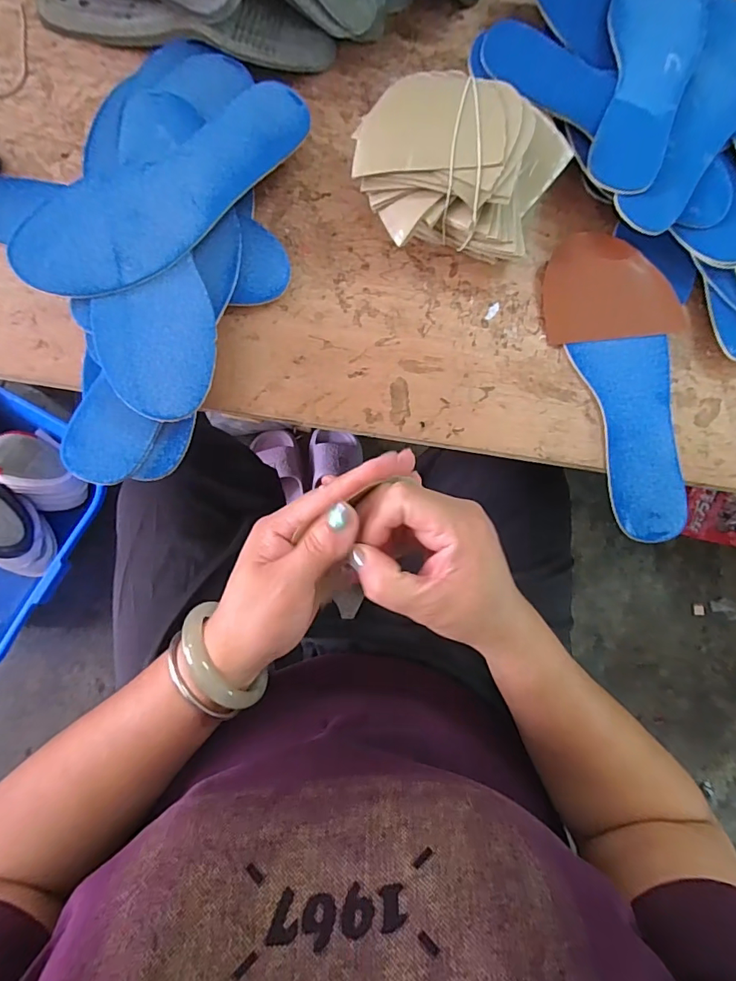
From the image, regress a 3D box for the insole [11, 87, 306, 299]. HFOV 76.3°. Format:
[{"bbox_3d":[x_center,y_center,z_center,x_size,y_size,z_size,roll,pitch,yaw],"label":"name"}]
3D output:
[{"bbox_3d":[-0.137,-0.218,0.343,0.237,0.007,0.081,-40,93,-14],"label":"insole"}]

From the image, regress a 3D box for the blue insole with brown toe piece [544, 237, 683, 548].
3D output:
[{"bbox_3d":[0.213,-0.090,0.385,0.097,0.029,0.253,-7,83,-7],"label":"blue insole with brown toe piece"}]

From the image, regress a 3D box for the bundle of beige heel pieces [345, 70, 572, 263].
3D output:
[{"bbox_3d":[0.076,-0.251,0.371,0.171,0.073,0.127,6,81,-5],"label":"bundle of beige heel pieces"}]

